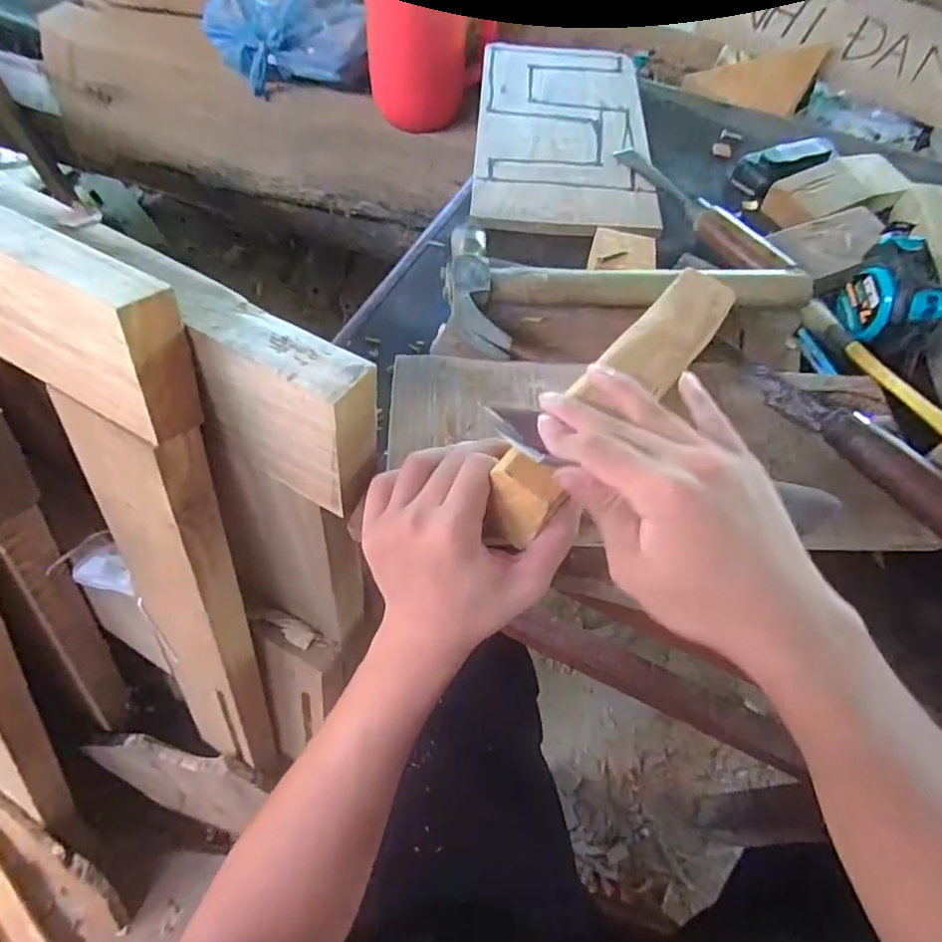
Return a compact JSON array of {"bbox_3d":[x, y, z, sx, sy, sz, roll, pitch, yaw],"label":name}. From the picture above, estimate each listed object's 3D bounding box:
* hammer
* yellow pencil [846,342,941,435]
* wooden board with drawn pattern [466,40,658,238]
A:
[{"bbox_3d":[0.117,-0.128,0.434,0.276,0.027,0.110,6,59,0],"label":"hammer"},{"bbox_3d":[0.297,-0.050,0.389,0.008,0.011,0.117,-9,48,-8],"label":"yellow pencil"},{"bbox_3d":[0.094,-0.351,0.598,0.171,0.017,0.315,4,59,0],"label":"wooden board with drawn pattern"}]

